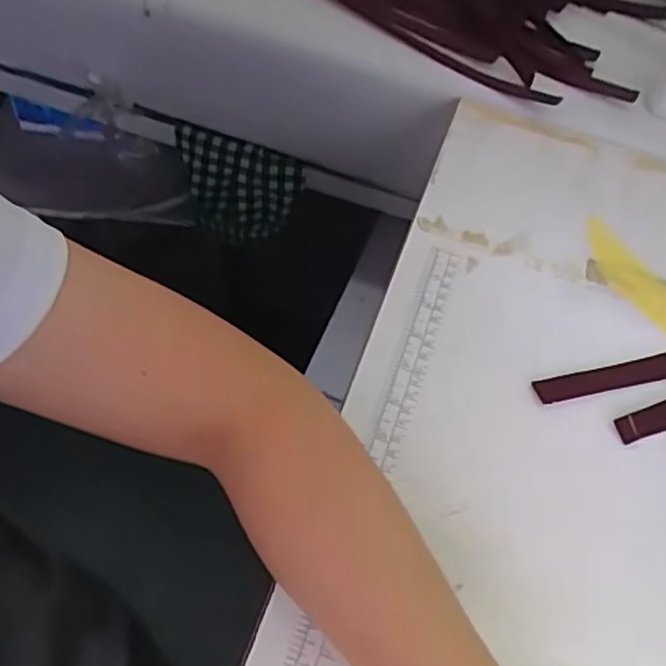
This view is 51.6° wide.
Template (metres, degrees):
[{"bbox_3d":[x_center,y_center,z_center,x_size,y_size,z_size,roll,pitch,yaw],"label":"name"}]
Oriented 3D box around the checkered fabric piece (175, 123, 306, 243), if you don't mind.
[{"bbox_3d":[-0.105,-0.156,0.757,0.137,0.121,0.032,23,57,6],"label":"checkered fabric piece"}]

